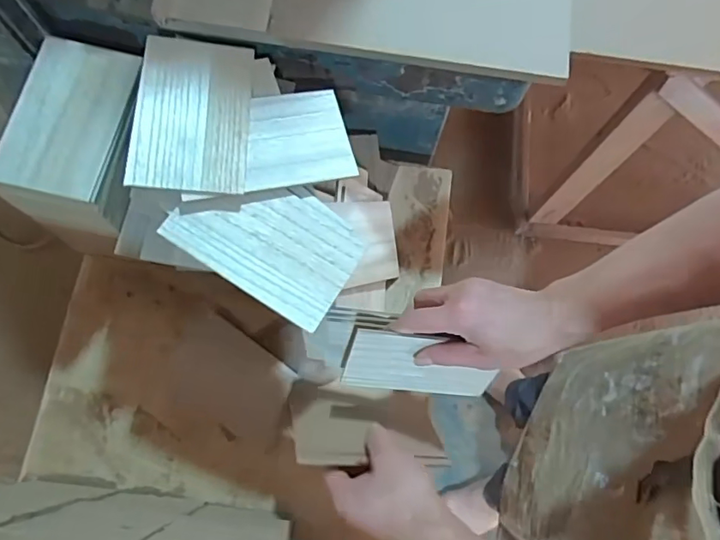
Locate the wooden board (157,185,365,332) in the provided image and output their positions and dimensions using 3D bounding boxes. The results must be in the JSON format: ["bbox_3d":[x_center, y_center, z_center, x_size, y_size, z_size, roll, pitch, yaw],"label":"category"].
[{"bbox_3d":[-0.078,-0.030,0.466,0.152,0.011,0.101,34,74,-2],"label":"wooden board"}]

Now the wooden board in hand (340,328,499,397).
[{"bbox_3d":[0.064,0.099,0.547,0.156,0.098,0.006,9,45,-11],"label":"wooden board in hand"}]

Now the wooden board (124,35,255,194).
[{"bbox_3d":[-0.149,-0.140,0.479,0.096,0.014,0.155,2,68,-10],"label":"wooden board"}]

